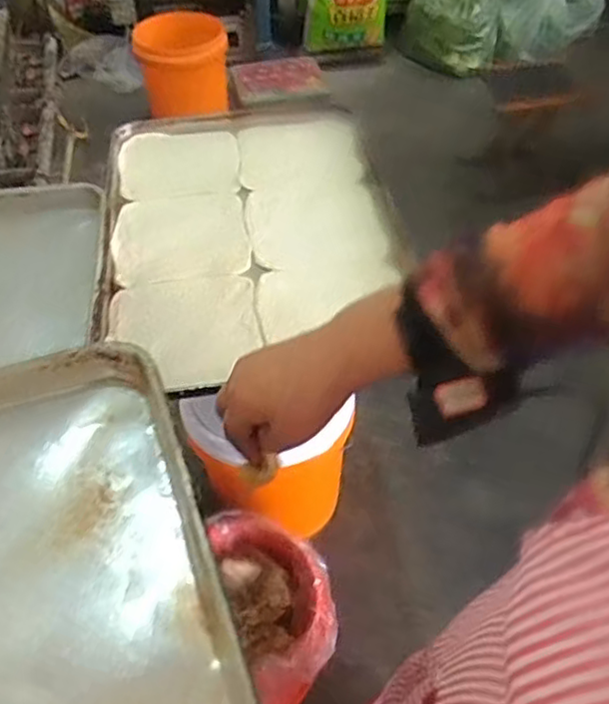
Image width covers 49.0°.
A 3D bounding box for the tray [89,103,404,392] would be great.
[{"bbox_3d":[-0.086,-0.196,0.977,0.405,0.030,0.646,-7,49,-5],"label":"tray"}]

